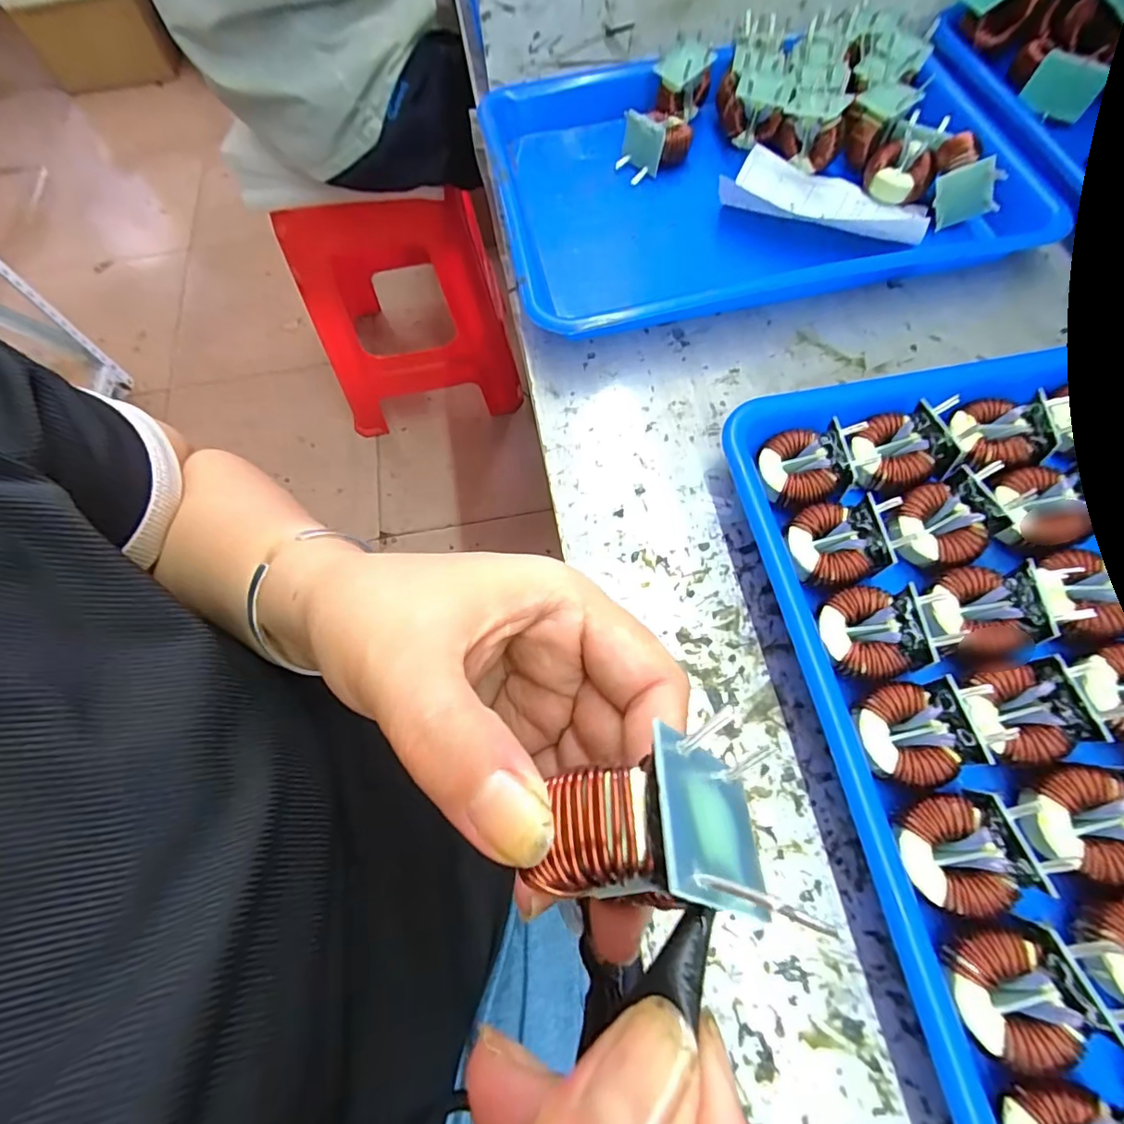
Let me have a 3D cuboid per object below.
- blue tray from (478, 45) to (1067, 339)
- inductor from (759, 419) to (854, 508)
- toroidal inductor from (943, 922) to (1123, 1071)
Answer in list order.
[{"bbox_3d":[0.116,-0.267,0.363,0.311,0.033,0.250,-13,67,-2],"label":"blue tray"},{"bbox_3d":[0.124,-0.047,0.276,0.041,0.023,0.039,-14,71,14],"label":"inductor"},{"bbox_3d":[0.164,0.149,0.189,0.052,0.033,0.038,-15,67,-3],"label":"toroidal inductor"}]

